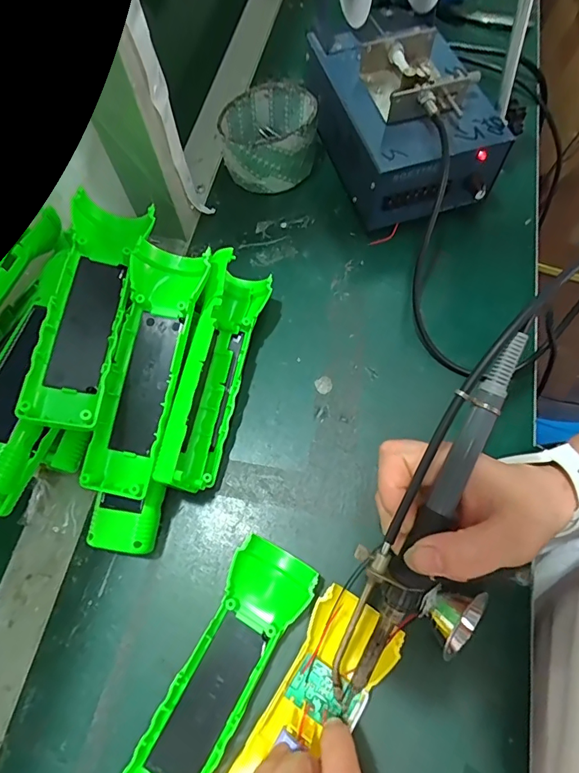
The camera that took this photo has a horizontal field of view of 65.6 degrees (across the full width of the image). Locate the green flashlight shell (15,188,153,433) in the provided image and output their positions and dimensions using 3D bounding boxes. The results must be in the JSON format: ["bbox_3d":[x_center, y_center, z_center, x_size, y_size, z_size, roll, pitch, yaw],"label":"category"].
[{"bbox_3d":[-0.129,-0.054,0.283,0.048,0.018,0.159,5,68,4],"label":"green flashlight shell"}]

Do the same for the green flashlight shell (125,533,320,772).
[{"bbox_3d":[-0.044,0.172,0.262,0.049,0.026,0.163,29,72,13],"label":"green flashlight shell"}]

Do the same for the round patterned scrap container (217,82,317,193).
[{"bbox_3d":[-0.018,-0.227,0.415,0.081,0.050,0.079,-1,68,2],"label":"round patterned scrap container"}]

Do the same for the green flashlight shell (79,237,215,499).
[{"bbox_3d":[-0.092,-0.016,0.290,0.049,0.039,0.162,13,74,4],"label":"green flashlight shell"}]

